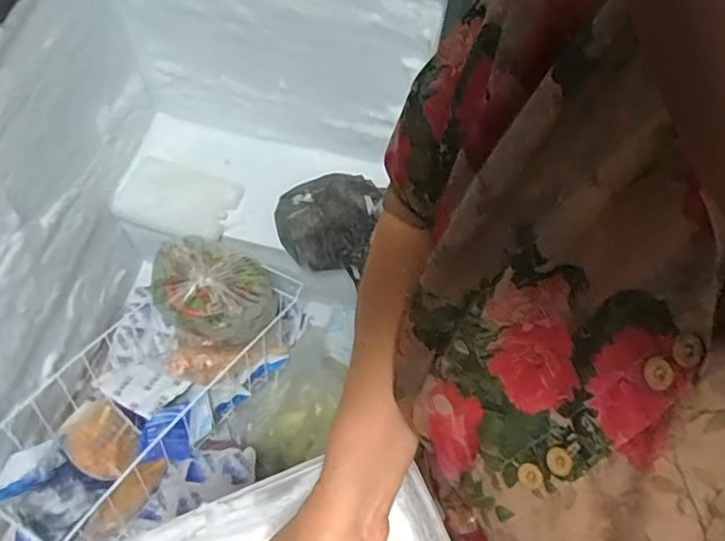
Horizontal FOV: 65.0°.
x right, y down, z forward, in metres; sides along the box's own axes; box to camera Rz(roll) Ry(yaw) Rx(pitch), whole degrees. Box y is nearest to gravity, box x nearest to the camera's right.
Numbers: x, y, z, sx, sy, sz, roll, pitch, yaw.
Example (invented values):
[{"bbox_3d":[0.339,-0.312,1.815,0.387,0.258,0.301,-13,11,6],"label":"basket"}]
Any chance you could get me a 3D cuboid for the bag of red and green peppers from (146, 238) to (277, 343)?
[{"bbox_3d":[-0.246,0.034,0.935,0.171,0.119,0.157,31,66,11],"label":"bag of red and green peppers"}]

